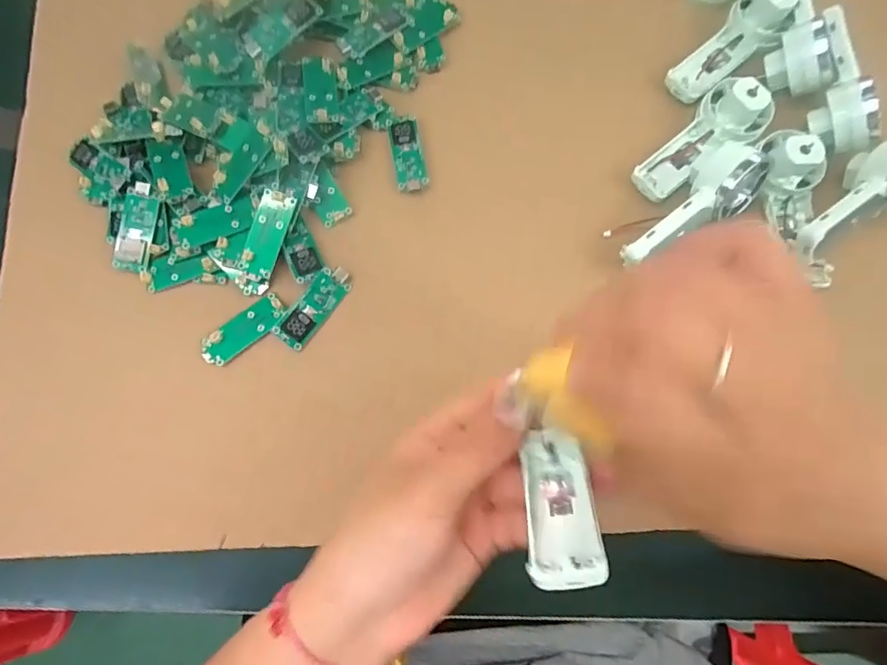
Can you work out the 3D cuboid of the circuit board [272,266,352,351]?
[{"bbox_3d":[-0.073,-0.015,0.274,0.019,0.004,0.051,35,80,8],"label":"circuit board"}]

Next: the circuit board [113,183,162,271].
[{"bbox_3d":[-0.175,-0.060,0.278,0.018,0.004,0.050,13,86,-8],"label":"circuit board"}]

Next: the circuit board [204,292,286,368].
[{"bbox_3d":[-0.112,-0.002,0.273,0.050,0.005,0.019,-39,80,-8],"label":"circuit board"}]

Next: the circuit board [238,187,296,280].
[{"bbox_3d":[-0.099,-0.056,0.273,0.018,0.004,0.047,20,90,-9],"label":"circuit board"}]

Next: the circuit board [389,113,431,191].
[{"bbox_3d":[-0.022,-0.109,0.294,0.018,0.004,0.049,-10,77,-1],"label":"circuit board"}]

